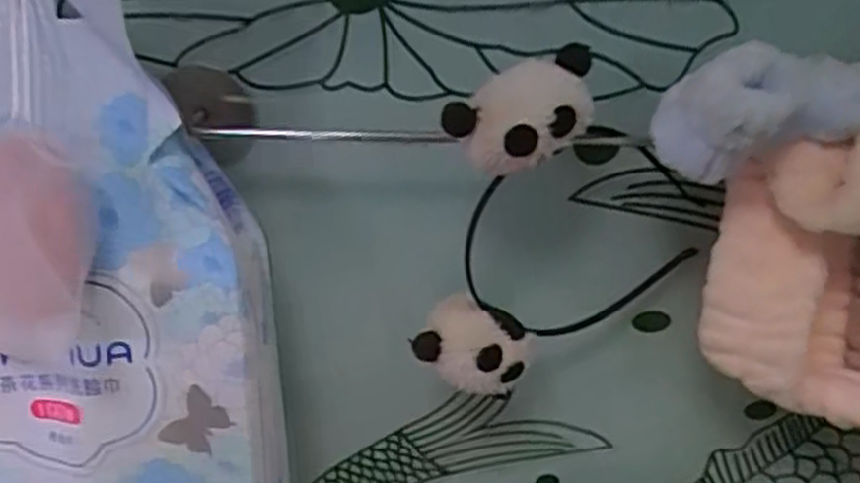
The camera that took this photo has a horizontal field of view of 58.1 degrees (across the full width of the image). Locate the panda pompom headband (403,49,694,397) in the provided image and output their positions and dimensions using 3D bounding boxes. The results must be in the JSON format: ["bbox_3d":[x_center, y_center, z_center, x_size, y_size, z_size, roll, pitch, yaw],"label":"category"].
[{"bbox_3d":[0.063,-0.008,0.388,0.142,0.165,0.048,-12,24,-25],"label":"panda pompom headband"}]

